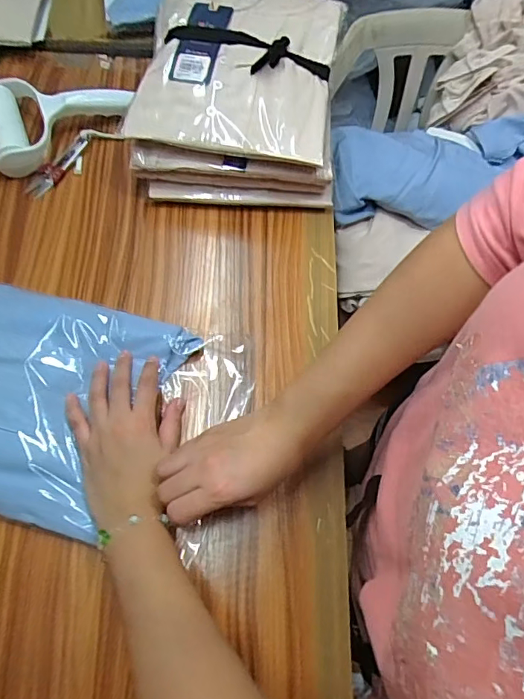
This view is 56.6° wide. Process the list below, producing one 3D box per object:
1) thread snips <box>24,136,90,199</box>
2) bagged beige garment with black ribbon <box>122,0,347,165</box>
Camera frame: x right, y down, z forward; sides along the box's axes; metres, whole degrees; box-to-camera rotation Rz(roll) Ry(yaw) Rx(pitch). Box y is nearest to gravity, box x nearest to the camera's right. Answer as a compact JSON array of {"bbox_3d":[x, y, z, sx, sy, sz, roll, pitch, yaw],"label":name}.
[{"bbox_3d":[-0.235,-0.214,0.562,0.024,0.014,0.093,29,68,10],"label":"thread snips"},{"bbox_3d":[-0.024,-0.316,0.525,0.201,0.031,0.236,8,66,1],"label":"bagged beige garment with black ribbon"}]

